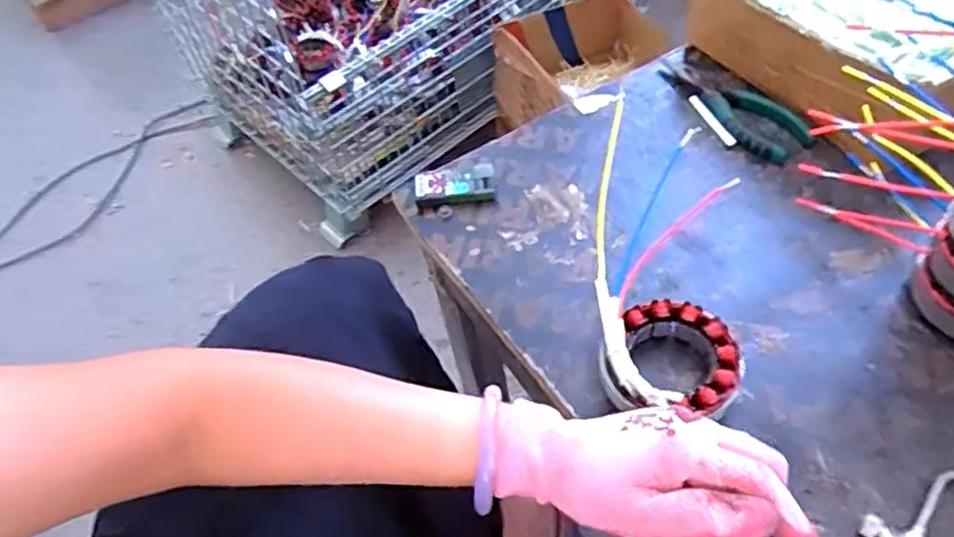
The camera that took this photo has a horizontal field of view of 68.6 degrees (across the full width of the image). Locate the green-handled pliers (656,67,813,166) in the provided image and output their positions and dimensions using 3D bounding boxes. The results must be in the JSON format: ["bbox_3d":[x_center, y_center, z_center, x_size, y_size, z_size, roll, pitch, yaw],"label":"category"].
[{"bbox_3d":[0.230,-0.150,0.623,0.061,0.015,0.154,-25,52,-11],"label":"green-handled pliers"}]

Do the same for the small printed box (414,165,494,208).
[{"bbox_3d":[-0.019,-0.069,0.594,0.067,0.018,0.030,-10,51,1],"label":"small printed box"}]

